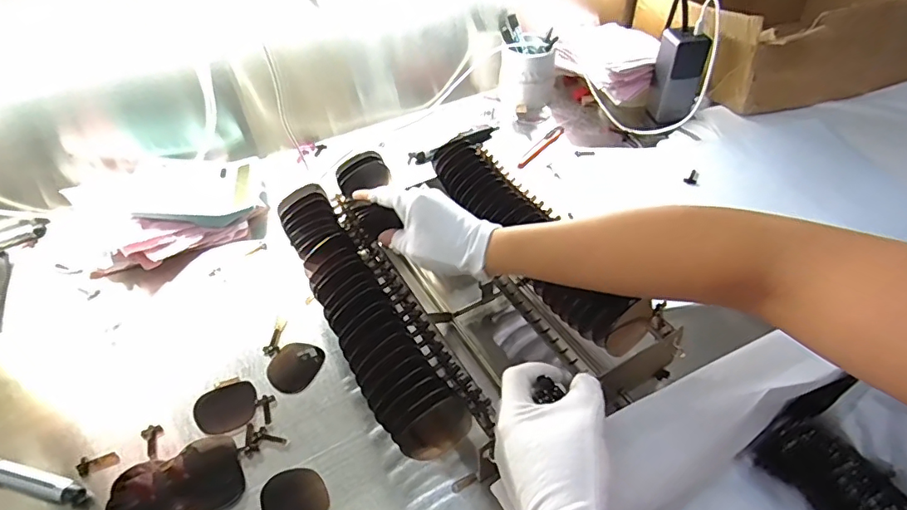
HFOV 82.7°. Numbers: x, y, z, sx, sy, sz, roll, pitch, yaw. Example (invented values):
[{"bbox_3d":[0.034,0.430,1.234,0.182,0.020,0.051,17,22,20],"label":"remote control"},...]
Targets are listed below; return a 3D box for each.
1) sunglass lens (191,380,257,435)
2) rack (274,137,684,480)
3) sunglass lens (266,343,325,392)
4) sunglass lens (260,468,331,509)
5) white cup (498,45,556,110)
[{"bbox_3d":[-0.205,0.137,0.464,0.053,0.004,0.047,-19,46,-17],"label":"sunglass lens"},{"bbox_3d":[0.002,0.030,0.481,0.245,0.100,0.337,-26,49,-23],"label":"rack"},{"bbox_3d":[-0.153,0.106,0.495,0.049,0.004,0.051,-1,44,1],"label":"sunglass lens"},{"bbox_3d":[-0.126,0.193,0.406,0.048,0.004,0.051,-27,49,-24],"label":"sunglass lens"},{"bbox_3d":[0.120,-0.290,0.837,0.066,0.090,0.068,-1,44,1],"label":"white cup"}]

